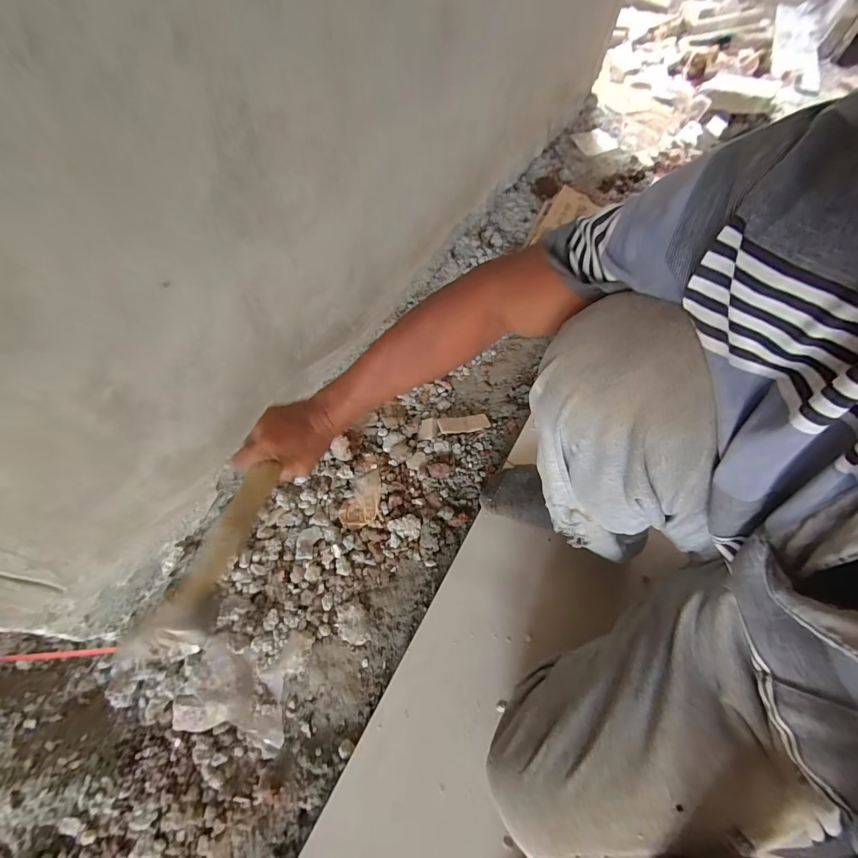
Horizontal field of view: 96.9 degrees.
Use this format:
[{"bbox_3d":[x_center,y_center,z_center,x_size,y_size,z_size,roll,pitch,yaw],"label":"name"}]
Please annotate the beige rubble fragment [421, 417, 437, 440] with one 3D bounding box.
[{"bbox_3d":[0.000,-0.001,0.689,0.029,0.010,0.040,2,58,2],"label":"beige rubble fragment"}]

